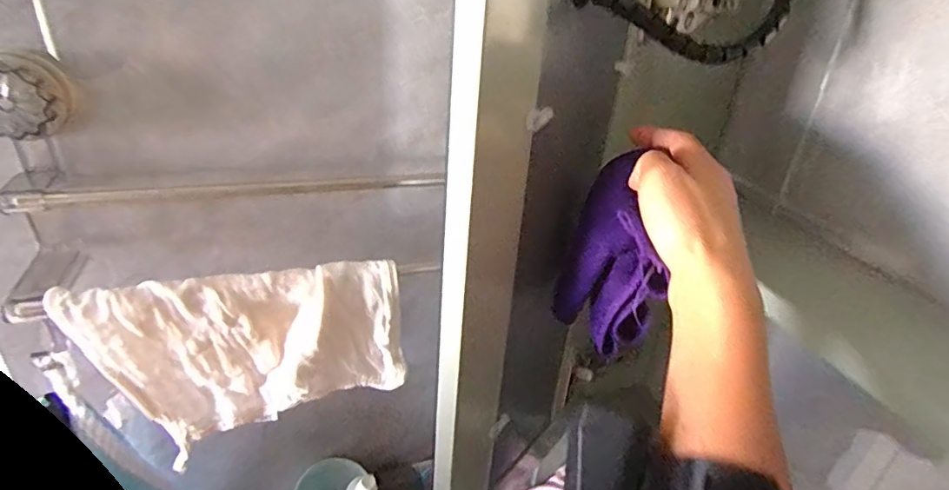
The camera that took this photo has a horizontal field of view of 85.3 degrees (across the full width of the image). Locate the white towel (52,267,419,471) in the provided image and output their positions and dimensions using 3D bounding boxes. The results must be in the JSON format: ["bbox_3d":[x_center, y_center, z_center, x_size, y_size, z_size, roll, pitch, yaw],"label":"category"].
[{"bbox_3d":[-0.161,0.079,0.376,0.208,0.122,0.024,-6,31,-17],"label":"white towel"}]

